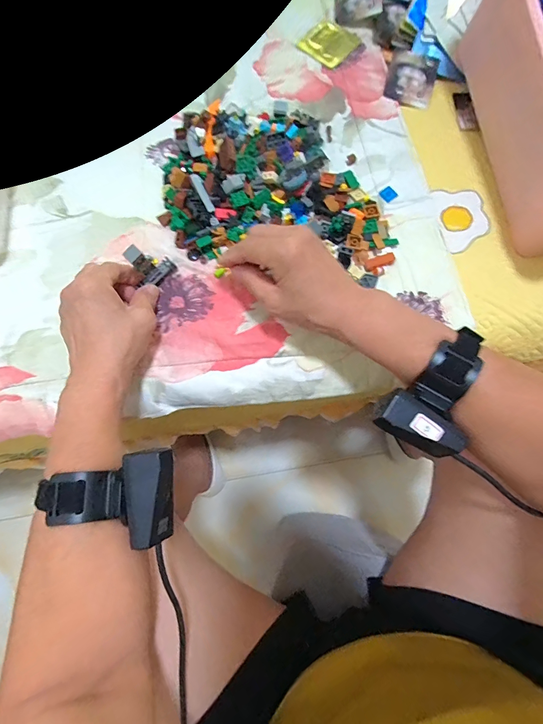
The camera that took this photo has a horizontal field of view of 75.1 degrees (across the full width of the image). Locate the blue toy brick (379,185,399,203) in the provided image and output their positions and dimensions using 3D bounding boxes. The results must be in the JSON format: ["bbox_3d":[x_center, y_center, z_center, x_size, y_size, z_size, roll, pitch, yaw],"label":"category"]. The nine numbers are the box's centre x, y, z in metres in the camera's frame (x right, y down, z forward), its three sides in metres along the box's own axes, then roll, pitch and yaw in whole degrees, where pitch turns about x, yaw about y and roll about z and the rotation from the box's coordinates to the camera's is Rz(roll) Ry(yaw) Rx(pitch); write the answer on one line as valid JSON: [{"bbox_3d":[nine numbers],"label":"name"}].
[{"bbox_3d":[0.133,-0.192,0.404,0.015,0.004,0.018,-34,78,-8],"label":"blue toy brick"}]

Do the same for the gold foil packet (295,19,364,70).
[{"bbox_3d":[0.074,-0.419,0.462,0.066,0.014,0.055,42,79,10],"label":"gold foil packet"}]

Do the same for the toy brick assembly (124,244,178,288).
[{"bbox_3d":[-0.122,-0.099,0.356,0.021,0.048,0.041,44,80,10],"label":"toy brick assembly"}]

